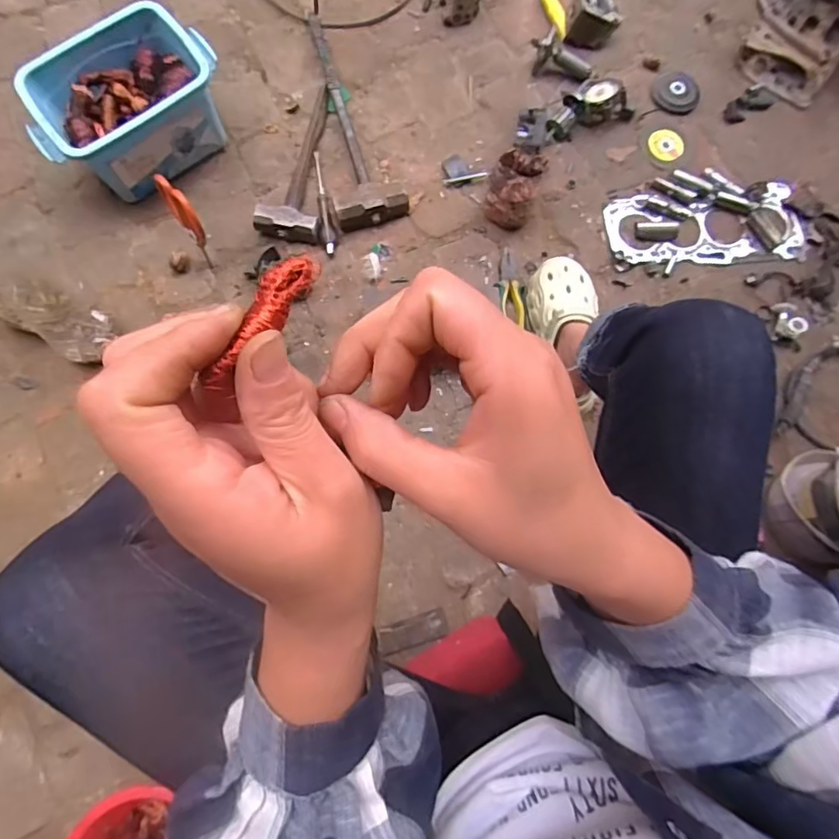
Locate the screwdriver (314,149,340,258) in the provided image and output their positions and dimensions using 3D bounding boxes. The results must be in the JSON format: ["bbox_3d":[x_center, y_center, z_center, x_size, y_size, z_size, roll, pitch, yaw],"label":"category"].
[{"bbox_3d":[-0.158,-0.371,0.905,0.033,0.028,0.193,-4,78,-3],"label":"screwdriver"}]

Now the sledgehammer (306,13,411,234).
[{"bbox_3d":[-0.117,-0.527,0.924,0.119,0.043,0.411,-12,78,-4],"label":"sledgehammer"}]

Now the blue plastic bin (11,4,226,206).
[{"bbox_3d":[-0.458,-0.494,0.851,0.288,0.135,0.174,-39,81,-9],"label":"blue plastic bin"}]

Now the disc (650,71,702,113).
[{"bbox_3d":[0.438,-0.564,0.916,0.076,0.015,0.079,0,78,-2],"label":"disc"}]

